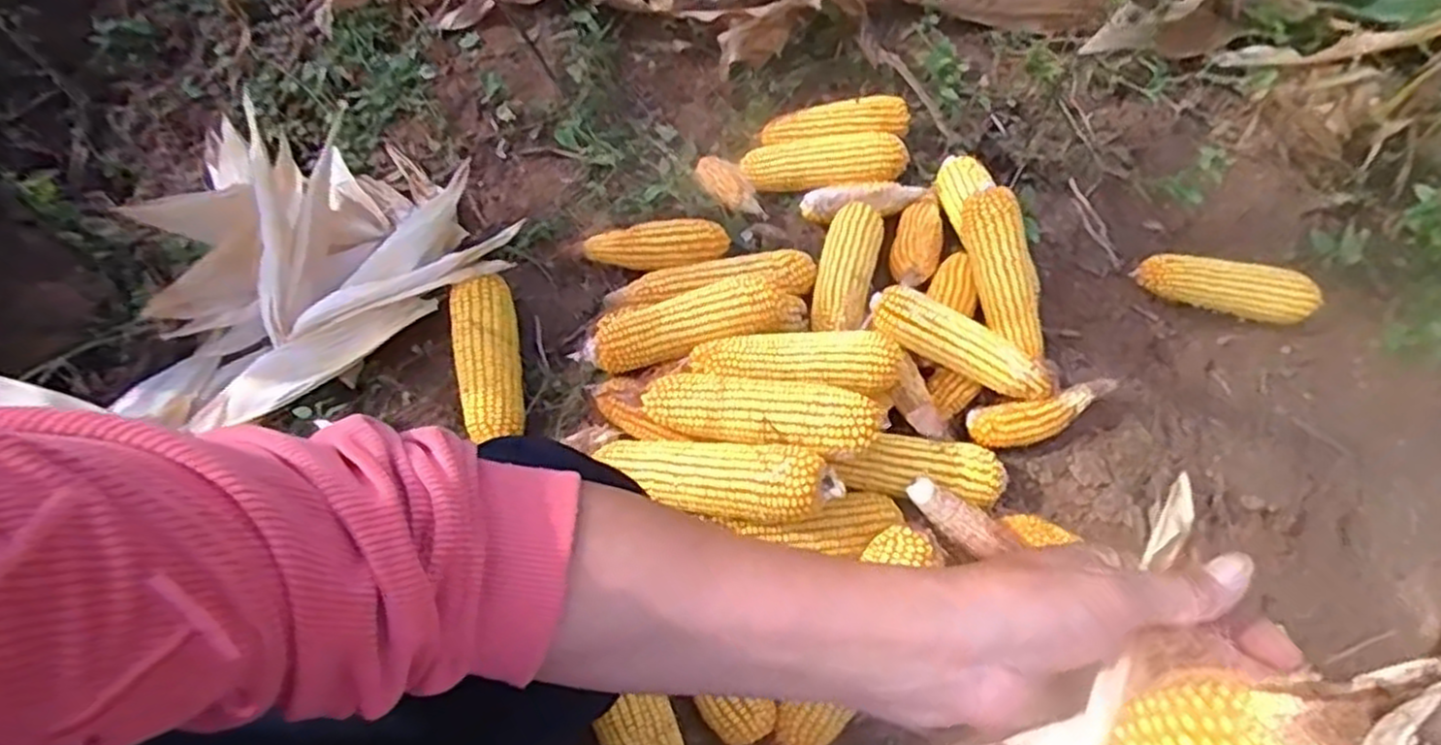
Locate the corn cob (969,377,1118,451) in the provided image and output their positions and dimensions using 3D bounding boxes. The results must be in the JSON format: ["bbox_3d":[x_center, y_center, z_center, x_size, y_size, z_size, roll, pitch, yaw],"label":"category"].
[{"bbox_3d":[0.335,0.045,0.799,0.154,0.042,0.046,-15,67,-2],"label":"corn cob"}]

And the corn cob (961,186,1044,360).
[{"bbox_3d":[0.305,-0.107,0.831,0.058,0.052,0.183,-16,92,-10],"label":"corn cob"}]

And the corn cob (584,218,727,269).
[{"bbox_3d":[-0.071,-0.135,0.865,0.154,0.042,0.053,-7,66,-6],"label":"corn cob"}]

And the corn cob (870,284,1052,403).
[{"bbox_3d":[0.245,-0.027,0.783,0.196,0.043,0.053,22,66,7],"label":"corn cob"}]

